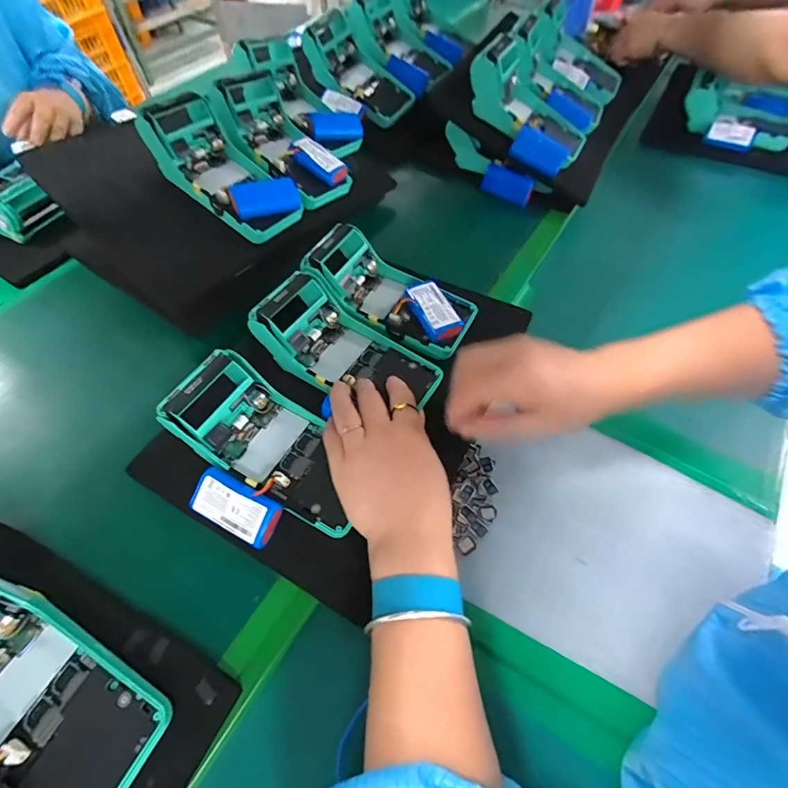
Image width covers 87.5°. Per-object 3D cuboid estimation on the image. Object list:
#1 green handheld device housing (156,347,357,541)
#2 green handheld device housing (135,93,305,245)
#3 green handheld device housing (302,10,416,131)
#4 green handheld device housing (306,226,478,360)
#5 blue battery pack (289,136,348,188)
[{"bbox_3d":[-0.092,0.034,0.322,0.161,0.060,0.080,24,60,15],"label":"green handheld device housing"},{"bbox_3d":[-0.185,-0.240,0.447,0.176,0.054,0.082,46,66,-1],"label":"green handheld device housing"},{"bbox_3d":[-0.050,-0.488,0.617,0.157,0.094,0.084,31,62,19],"label":"green handheld device housing"},{"bbox_3d":[0.000,-0.106,0.415,0.169,0.059,0.084,22,60,14],"label":"green handheld device housing"},{"bbox_3d":[-0.088,-0.275,0.484,0.066,0.021,0.031,34,61,-4],"label":"blue battery pack"}]

